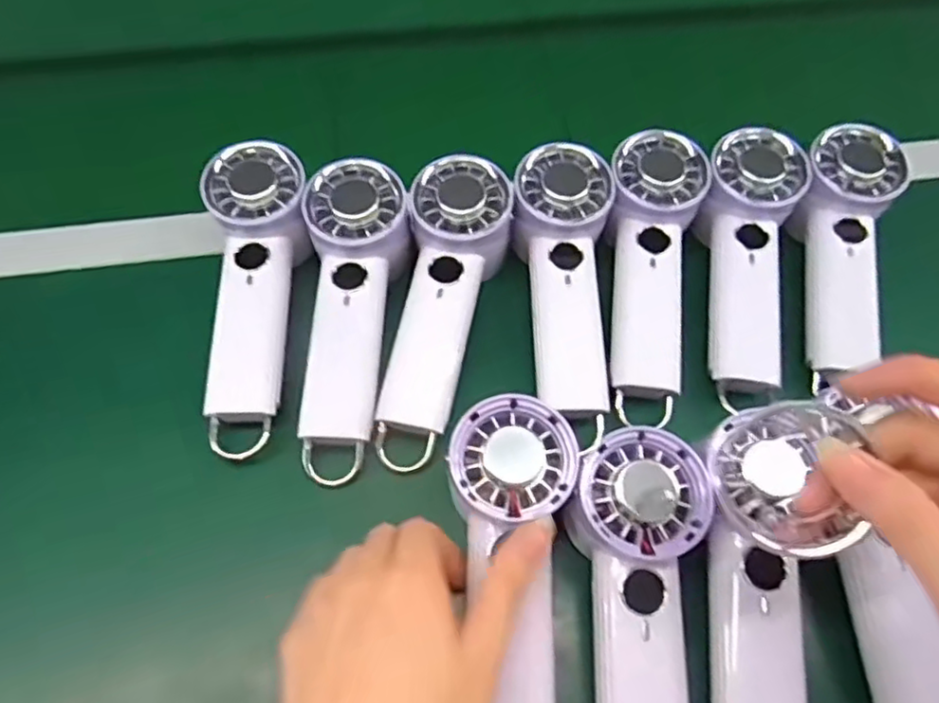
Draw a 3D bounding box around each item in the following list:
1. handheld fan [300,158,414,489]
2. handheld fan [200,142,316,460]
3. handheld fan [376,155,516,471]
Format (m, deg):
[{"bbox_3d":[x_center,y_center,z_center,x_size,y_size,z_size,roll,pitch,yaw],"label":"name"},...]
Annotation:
[{"bbox_3d":[-0.071,-0.020,0.394,0.058,0.032,0.188,3,77,1],"label":"handheld fan"},{"bbox_3d":[-0.133,-0.034,0.400,0.061,0.039,0.194,0,78,-1],"label":"handheld fan"},{"bbox_3d":[-0.018,-0.024,0.402,0.062,0.046,0.194,12,76,6],"label":"handheld fan"}]

